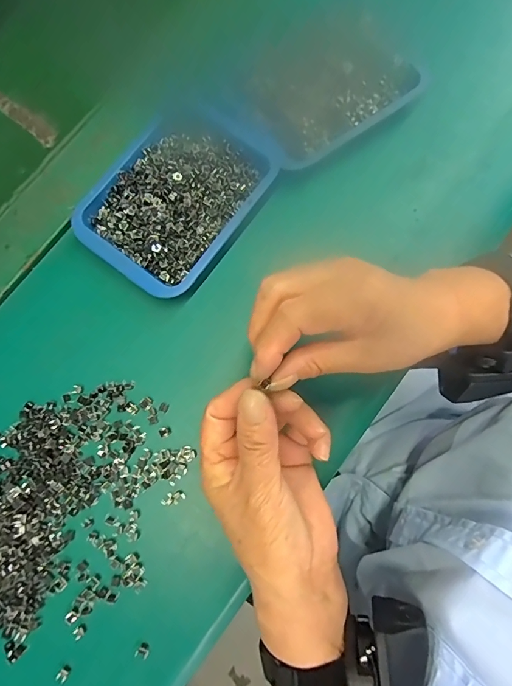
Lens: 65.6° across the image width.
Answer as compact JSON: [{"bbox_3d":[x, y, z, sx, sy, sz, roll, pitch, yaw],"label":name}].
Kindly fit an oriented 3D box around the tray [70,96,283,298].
[{"bbox_3d":[-0.063,-0.126,0.335,0.118,0.018,0.164,37,83,7],"label":"tray"}]

